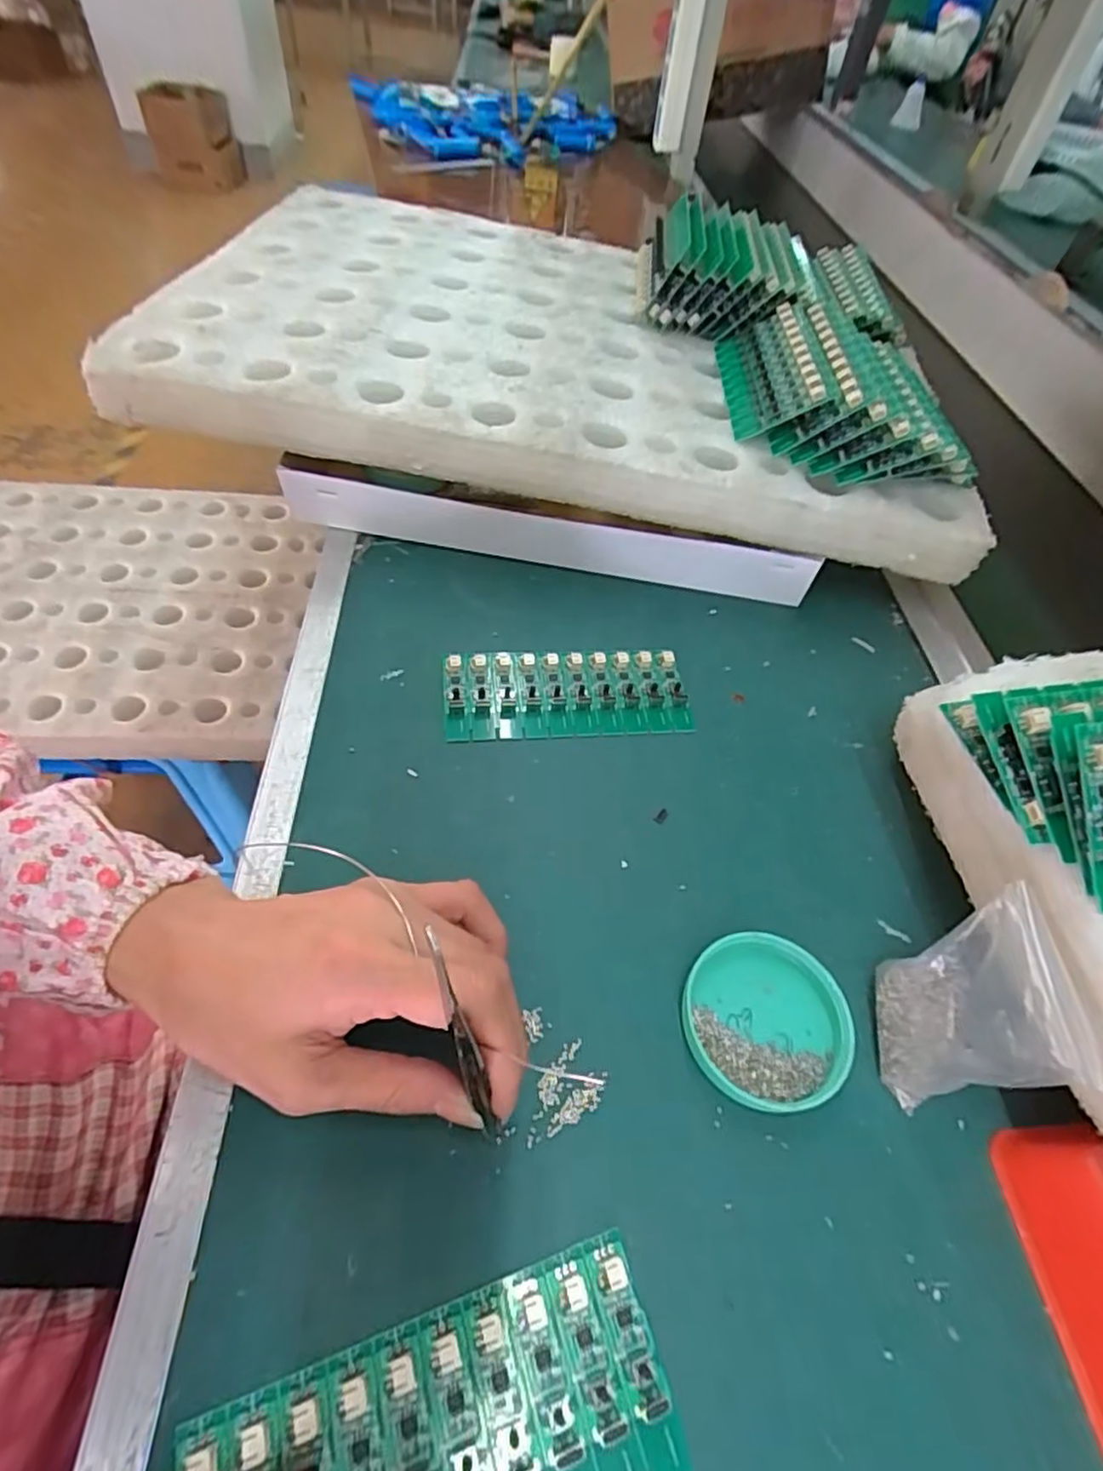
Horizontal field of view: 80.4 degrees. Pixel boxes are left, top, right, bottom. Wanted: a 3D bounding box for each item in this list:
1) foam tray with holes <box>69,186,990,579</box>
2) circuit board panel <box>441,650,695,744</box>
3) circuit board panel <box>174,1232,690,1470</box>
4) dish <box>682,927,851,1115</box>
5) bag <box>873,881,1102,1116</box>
[{"bbox_3d":[0.014,-0.299,0.497,0.540,0.054,0.358,8,53,1],"label":"foam tray with holes"},{"bbox_3d":[0.009,-0.025,0.370,0.137,0.007,0.058,-3,54,-8],"label":"circuit board panel"},{"bbox_3d":[-0.033,0.209,0.190,0.137,0.006,0.062,-11,55,-15],"label":"circuit board panel"},{"bbox_3d":[0.089,0.117,0.269,0.067,0.011,0.065,3,53,-4],"label":"dish"},{"bbox_3d":[0.154,0.101,0.247,0.030,0.078,0.063,8,53,0],"label":"bag"}]

